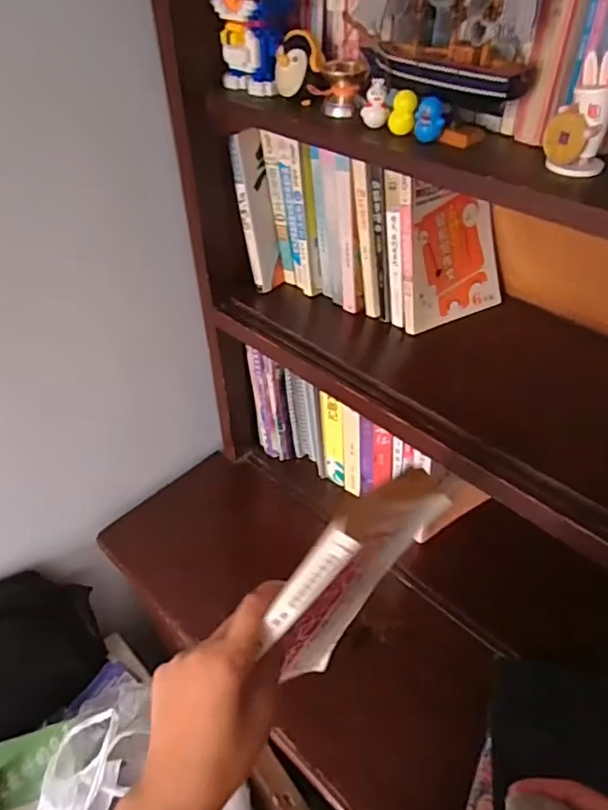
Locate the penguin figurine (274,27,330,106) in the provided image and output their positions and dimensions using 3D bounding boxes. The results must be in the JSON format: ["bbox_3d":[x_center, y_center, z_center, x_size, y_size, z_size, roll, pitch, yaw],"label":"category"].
[{"bbox_3d":[-0.003,-0.328,0.546,0.045,0.055,0.040,-7,43,-7],"label":"penguin figurine"}]

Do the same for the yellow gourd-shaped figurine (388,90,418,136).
[{"bbox_3d":[0.086,-0.254,0.487,0.021,0.032,0.017,3,43,4],"label":"yellow gourd-shaped figurine"}]

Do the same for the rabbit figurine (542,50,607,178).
[{"bbox_3d":[0.208,-0.214,0.415,0.024,0.076,0.043,-29,50,-27],"label":"rabbit figurine"}]

